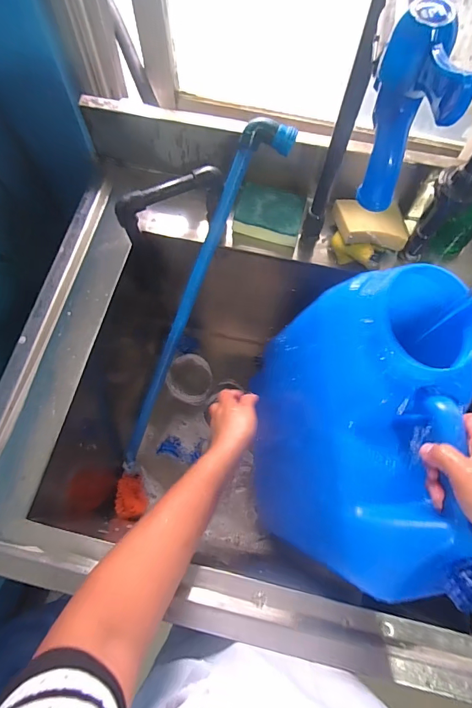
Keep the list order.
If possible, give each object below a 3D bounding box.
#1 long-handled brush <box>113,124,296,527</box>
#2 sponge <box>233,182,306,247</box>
[{"bbox_3d":[-0.088,-0.001,0.636,0.086,0.056,0.700,27,113,9],"label":"long-handled brush"},{"bbox_3d":[0.050,-0.209,0.590,0.095,0.027,0.079,13,69,4],"label":"sponge"}]

